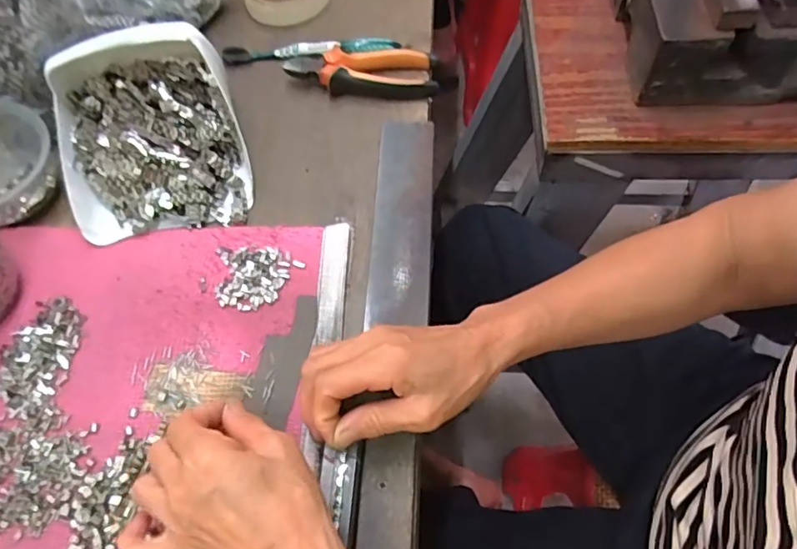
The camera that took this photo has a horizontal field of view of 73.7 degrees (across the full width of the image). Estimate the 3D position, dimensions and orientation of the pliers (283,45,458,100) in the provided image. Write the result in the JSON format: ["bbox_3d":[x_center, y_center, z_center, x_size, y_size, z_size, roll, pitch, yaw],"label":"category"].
[{"bbox_3d":[-0.028,-0.204,0.535,0.165,0.026,0.057,3,62,4],"label":"pliers"}]

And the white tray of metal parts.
[{"bbox_3d":[-0.222,-0.130,0.463,0.151,0.077,0.171,-14,62,-5],"label":"white tray of metal parts"}]

